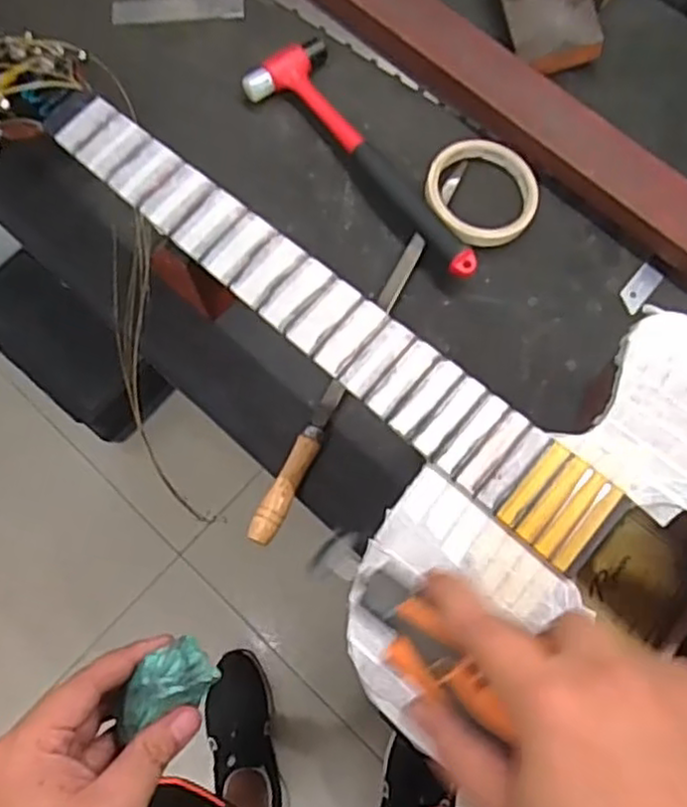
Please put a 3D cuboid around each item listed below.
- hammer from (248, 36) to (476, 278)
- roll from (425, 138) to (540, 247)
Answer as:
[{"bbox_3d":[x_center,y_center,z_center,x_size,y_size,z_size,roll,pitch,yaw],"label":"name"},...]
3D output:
[{"bbox_3d":[0.024,-0.201,0.577,0.073,0.025,0.257,-39,76,-9],"label":"hammer"},{"bbox_3d":[0.112,-0.171,0.565,0.089,0.021,0.089,-1,74,2],"label":"roll"}]

